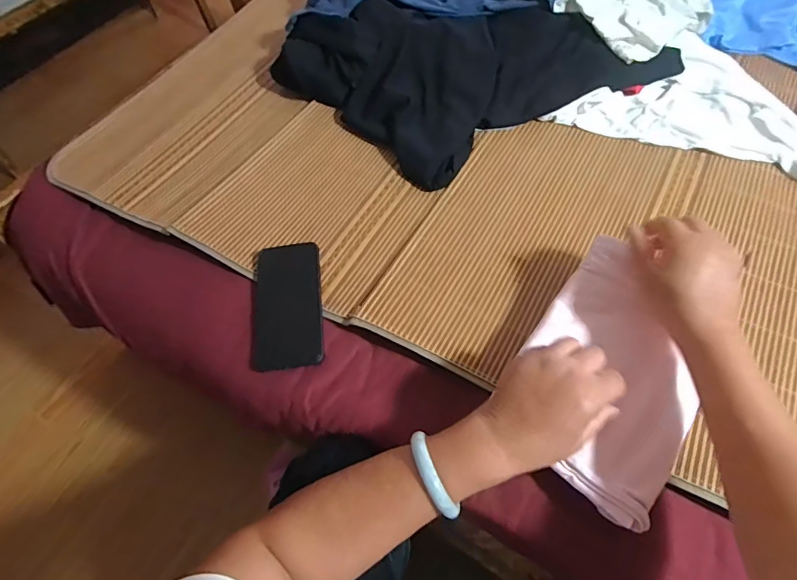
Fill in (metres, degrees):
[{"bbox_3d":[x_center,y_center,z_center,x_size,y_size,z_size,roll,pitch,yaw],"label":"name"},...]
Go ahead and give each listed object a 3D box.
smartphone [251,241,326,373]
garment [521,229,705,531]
[{"bbox_3d":[-0.135,0.018,0.553,0.085,0.013,0.153,-6,73,6],"label":"smartphone"},{"bbox_3d":[0.216,0.079,0.452,0.167,0.021,0.241,34,75,18],"label":"garment"}]

